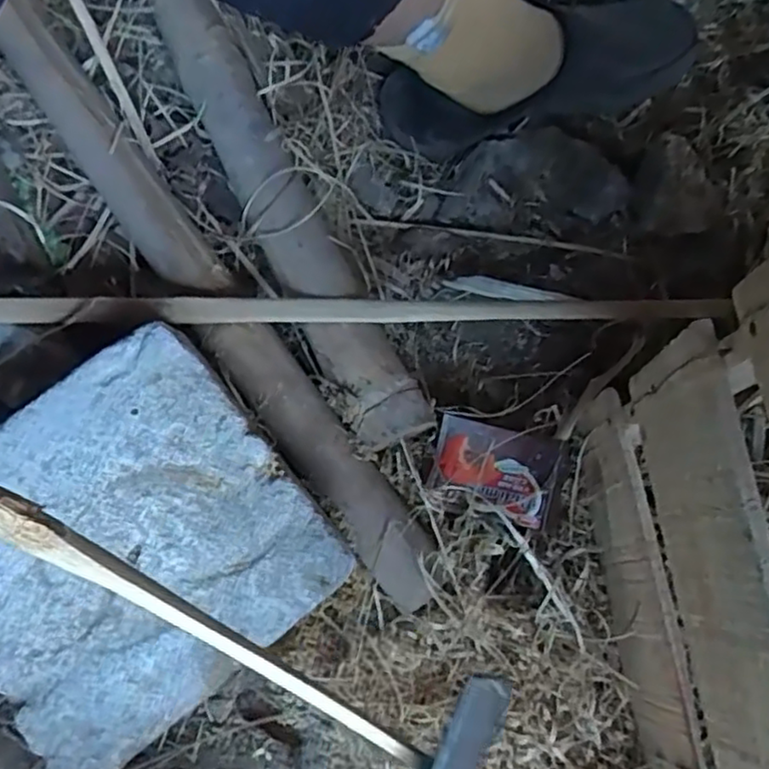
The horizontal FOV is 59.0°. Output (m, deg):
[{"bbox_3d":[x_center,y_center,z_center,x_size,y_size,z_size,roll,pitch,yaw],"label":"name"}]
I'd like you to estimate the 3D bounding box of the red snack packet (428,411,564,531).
[{"bbox_3d":[0.074,0.057,0.469,0.084,0.014,0.061,16,67,17],"label":"red snack packet"}]

